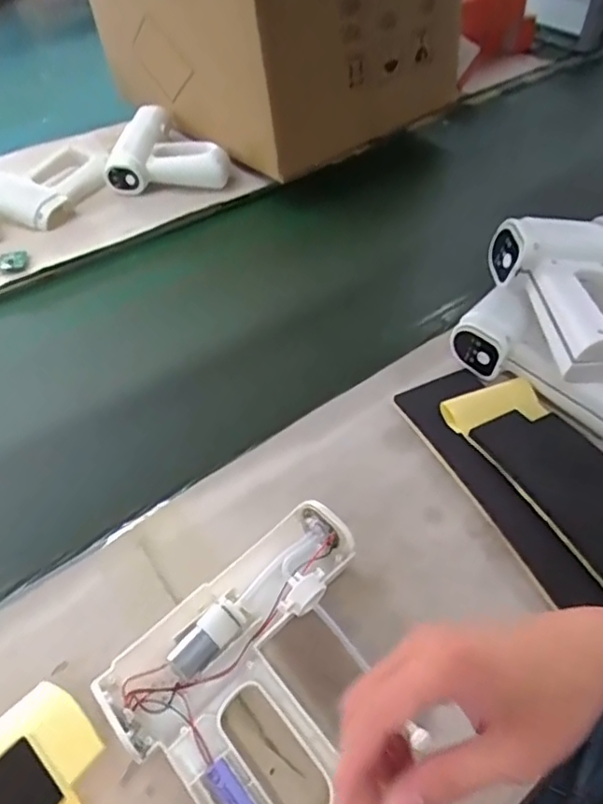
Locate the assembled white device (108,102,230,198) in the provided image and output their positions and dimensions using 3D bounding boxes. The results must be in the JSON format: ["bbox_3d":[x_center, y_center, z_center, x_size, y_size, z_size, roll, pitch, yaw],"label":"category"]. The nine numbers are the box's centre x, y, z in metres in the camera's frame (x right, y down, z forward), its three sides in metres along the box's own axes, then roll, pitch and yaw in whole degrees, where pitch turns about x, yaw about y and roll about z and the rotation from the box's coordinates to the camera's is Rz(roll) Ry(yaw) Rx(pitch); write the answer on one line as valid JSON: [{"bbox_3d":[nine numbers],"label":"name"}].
[{"bbox_3d":[-0.205,-0.403,0.934,0.182,0.043,0.203,-3,50,-3],"label":"assembled white device"}]

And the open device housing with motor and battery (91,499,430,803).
[{"bbox_3d":[-0.011,0.188,0.424,0.178,0.046,0.204,34,58,25],"label":"open device housing with motor and battery"}]

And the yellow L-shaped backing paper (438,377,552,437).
[{"bbox_3d":[0.187,0.005,0.581,0.102,0.017,0.042,-14,51,-12],"label":"yellow L-shaped backing paper"}]

